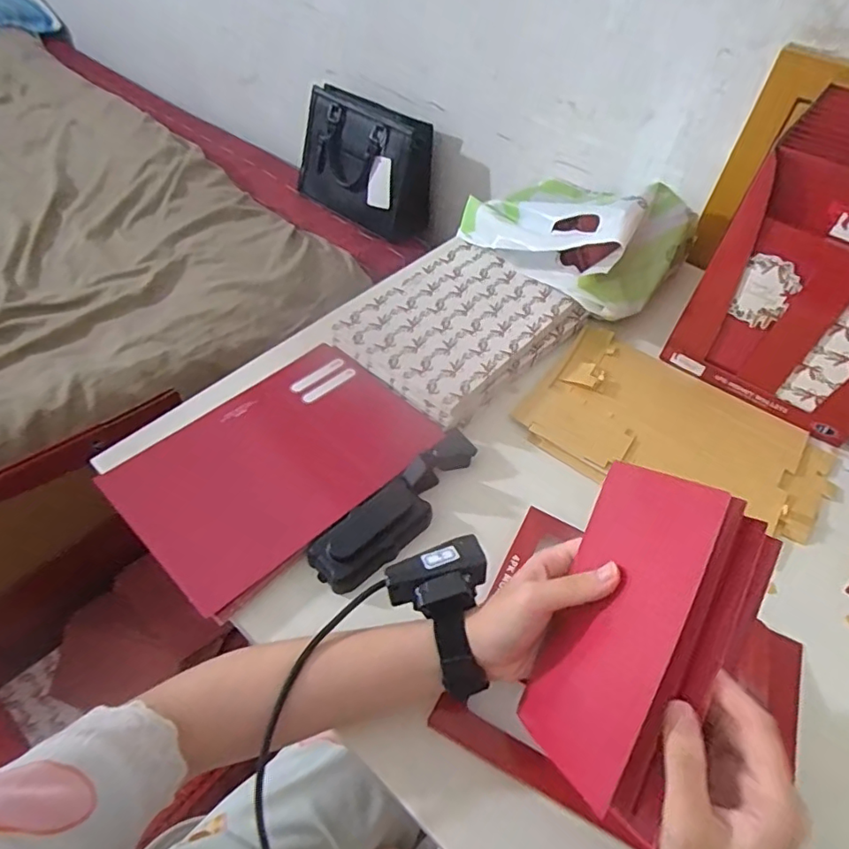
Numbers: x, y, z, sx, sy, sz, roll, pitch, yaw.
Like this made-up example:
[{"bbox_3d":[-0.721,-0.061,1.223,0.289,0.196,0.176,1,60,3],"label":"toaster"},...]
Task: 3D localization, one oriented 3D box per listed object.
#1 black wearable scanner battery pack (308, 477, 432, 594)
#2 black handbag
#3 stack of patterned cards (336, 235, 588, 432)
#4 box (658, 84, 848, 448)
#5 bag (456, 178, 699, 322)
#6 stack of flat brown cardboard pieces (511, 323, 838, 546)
[{"bbox_3d":[-0.045,0.093,0.465,0.049,0.028,0.104,38,56,25],"label":"black wearable scanner battery pack"},{"bbox_3d":[-0.120,-0.495,1.034,0.275,0.187,0.101,30,53,20],"label":"black handbag"},{"bbox_3d":[0.038,-0.121,0.638,0.197,0.032,0.243,35,54,23],"label":"stack of patterned cards"},{"bbox_3d":[0.424,-0.166,0.556,0.202,0.265,0.203,33,54,22],"label":"box"},{"bbox_3d":[0.202,-0.248,0.686,0.242,0.111,0.246,-29,57,-27],"label":"bag"},{"bbox_3d":[0.259,0.009,0.567,0.288,0.017,0.192,31,53,21],"label":"stack of flat brown cardboard pieces"}]

